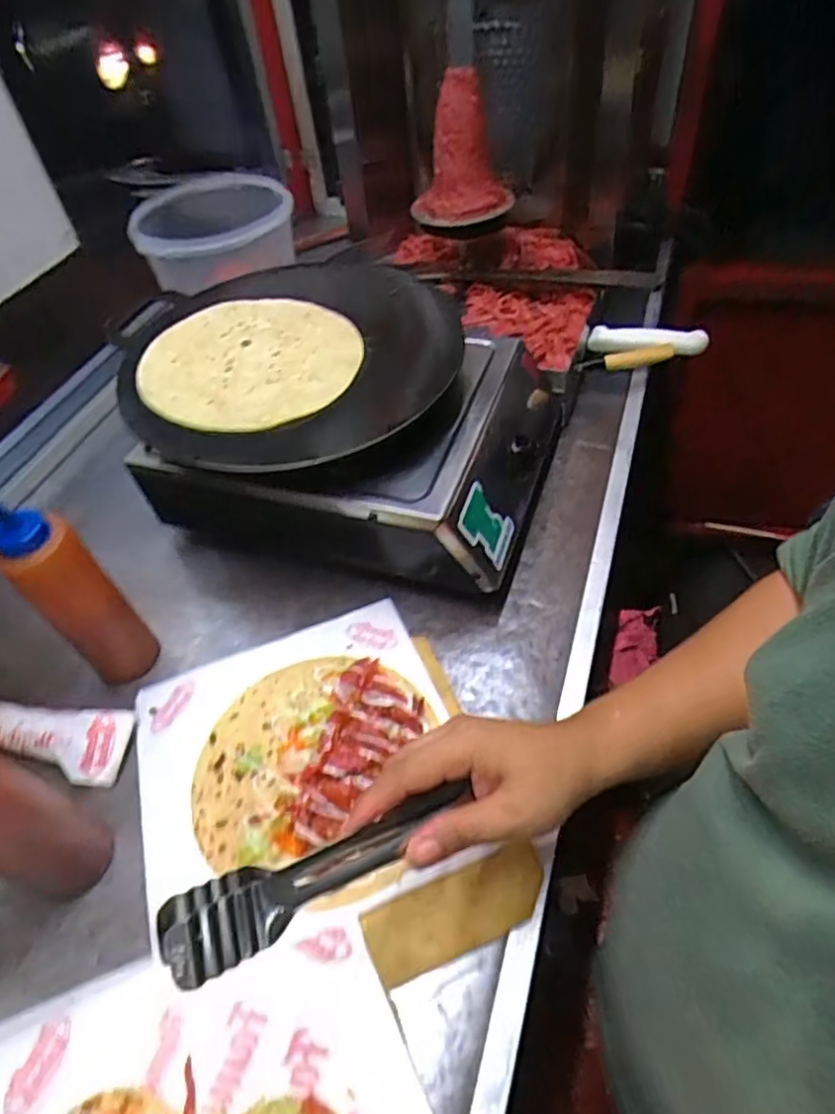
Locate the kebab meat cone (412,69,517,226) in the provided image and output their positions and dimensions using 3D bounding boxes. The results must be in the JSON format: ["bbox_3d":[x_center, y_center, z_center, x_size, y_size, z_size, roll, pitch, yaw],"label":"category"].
[{"bbox_3d":[0.056,-0.508,0.790,0.126,0.147,0.111,1,47,7],"label":"kebab meat cone"}]

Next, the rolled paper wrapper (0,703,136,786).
[{"bbox_3d":[-0.327,0.146,0.555,0.175,0.028,0.060,12,50,17],"label":"rolled paper wrapper"}]

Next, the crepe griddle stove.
[{"bbox_3d":[-0.089,-0.146,0.672,0.434,0.169,0.325,11,50,16],"label":"crepe griddle stove"}]

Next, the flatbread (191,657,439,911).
[{"bbox_3d":[-0.088,0.163,0.516,0.176,0.025,0.185,8,49,13],"label":"flatbread"}]

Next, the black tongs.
[{"bbox_3d":[-0.047,0.161,0.338,0.171,0.032,0.038,-10,46,-39],"label":"black tongs"}]

